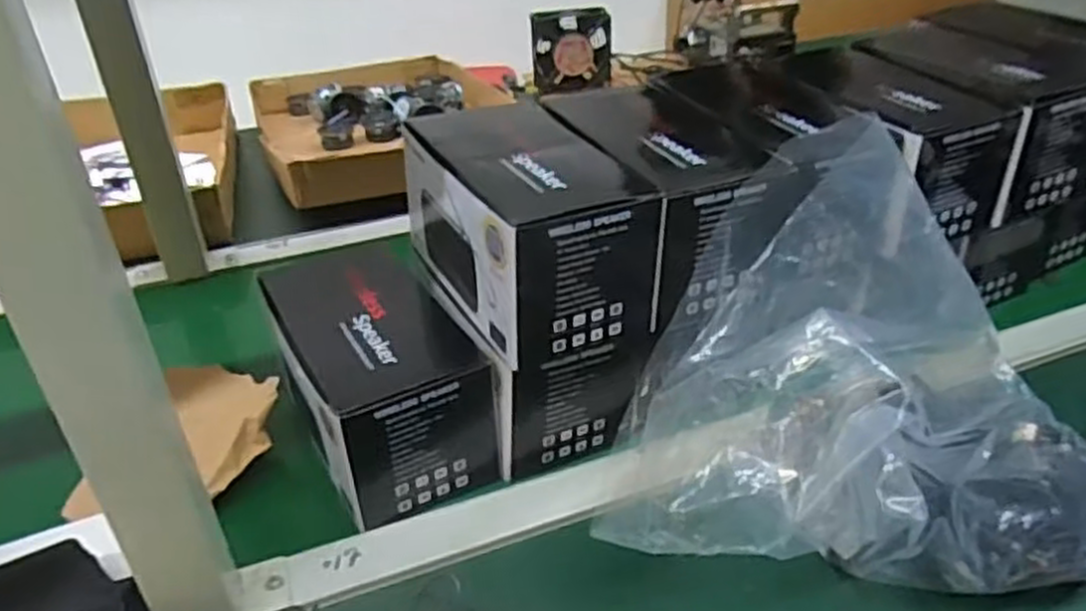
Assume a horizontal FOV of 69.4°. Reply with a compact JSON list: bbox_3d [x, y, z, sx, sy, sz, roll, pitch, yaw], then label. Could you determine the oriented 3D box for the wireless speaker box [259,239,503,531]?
[{"bbox_3d":[-0.118,0.044,0.568,0.113,0.102,0.193,-17,35,-21],"label":"wireless speaker box"}]

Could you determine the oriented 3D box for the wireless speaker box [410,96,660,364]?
[{"bbox_3d":[-0.015,-0.059,0.550,0.113,0.104,0.193,-17,35,-21],"label":"wireless speaker box"}]

